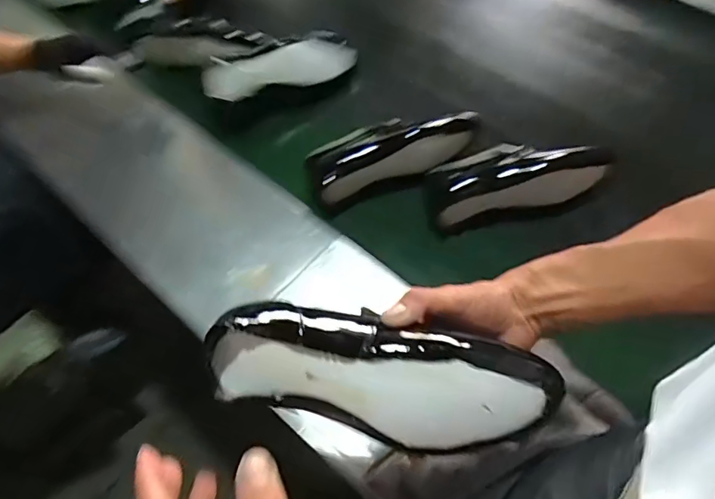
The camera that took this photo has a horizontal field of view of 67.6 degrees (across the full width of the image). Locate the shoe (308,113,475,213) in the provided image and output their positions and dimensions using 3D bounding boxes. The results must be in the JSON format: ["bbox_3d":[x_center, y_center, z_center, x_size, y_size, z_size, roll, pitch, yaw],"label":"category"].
[{"bbox_3d":[0.058,-0.143,0.823,0.255,0.099,0.093,-20,59,-6],"label":"shoe"}]

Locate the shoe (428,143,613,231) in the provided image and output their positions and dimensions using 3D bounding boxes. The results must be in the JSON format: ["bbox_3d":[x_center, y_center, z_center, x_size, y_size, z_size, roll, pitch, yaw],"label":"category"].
[{"bbox_3d":[0.226,-0.110,0.772,0.242,0.091,0.099,-12,59,-1],"label":"shoe"}]

